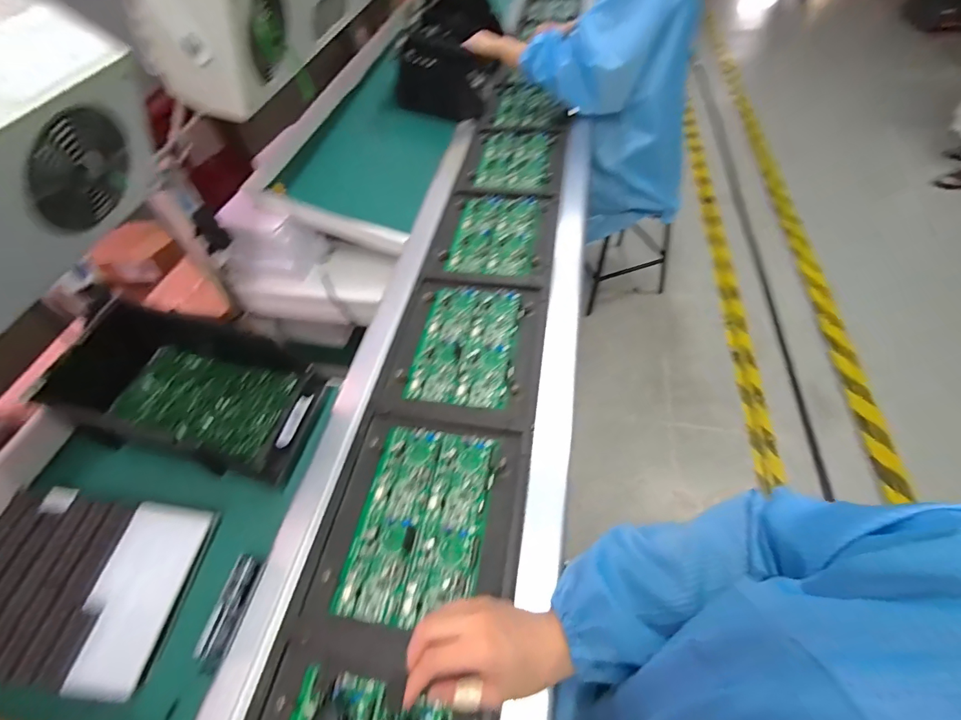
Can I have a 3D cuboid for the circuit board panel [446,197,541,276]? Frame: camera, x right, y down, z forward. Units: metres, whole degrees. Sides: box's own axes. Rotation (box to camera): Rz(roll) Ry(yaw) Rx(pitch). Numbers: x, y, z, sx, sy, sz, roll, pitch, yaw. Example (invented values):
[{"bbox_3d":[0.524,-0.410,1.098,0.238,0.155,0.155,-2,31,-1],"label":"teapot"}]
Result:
[{"bbox_3d":[0.030,-0.245,0.778,0.157,0.018,0.213,5,56,8],"label":"circuit board panel"}]

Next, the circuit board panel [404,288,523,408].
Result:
[{"bbox_3d":[-0.021,-0.031,0.629,0.150,0.011,0.212,5,56,8],"label":"circuit board panel"}]

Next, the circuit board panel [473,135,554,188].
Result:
[{"bbox_3d":[0.077,-0.459,0.926,0.158,0.019,0.200,5,56,8],"label":"circuit board panel"}]

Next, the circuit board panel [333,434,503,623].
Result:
[{"bbox_3d":[-0.067,0.187,0.483,0.148,0.014,0.213,6,56,9],"label":"circuit board panel"}]

